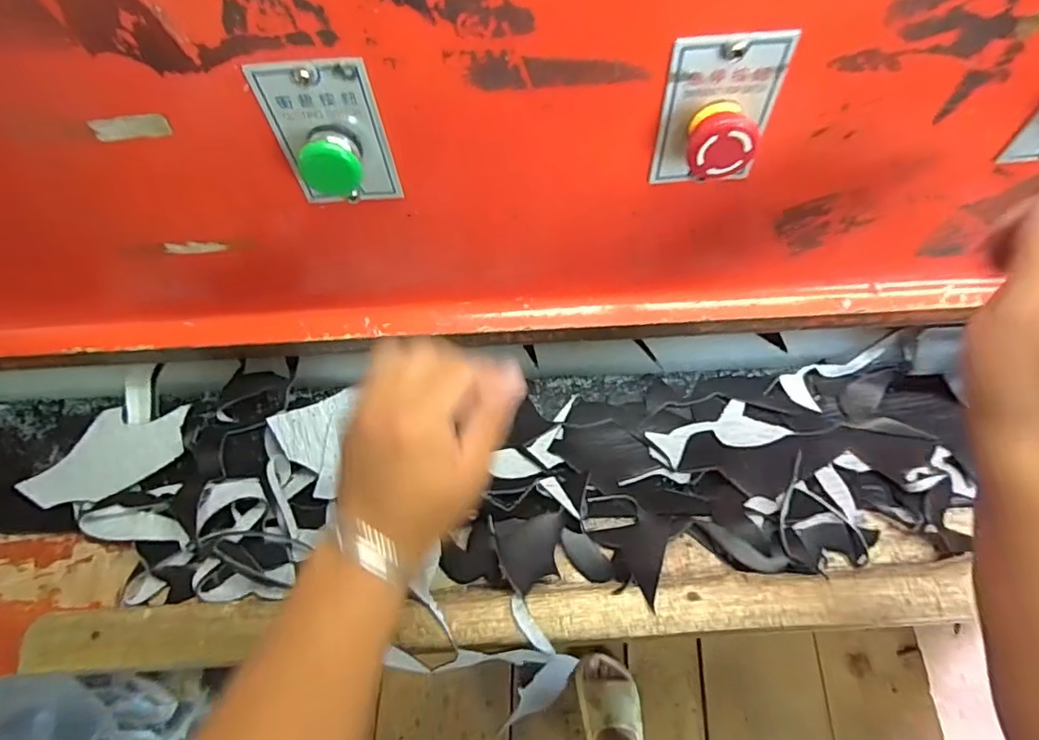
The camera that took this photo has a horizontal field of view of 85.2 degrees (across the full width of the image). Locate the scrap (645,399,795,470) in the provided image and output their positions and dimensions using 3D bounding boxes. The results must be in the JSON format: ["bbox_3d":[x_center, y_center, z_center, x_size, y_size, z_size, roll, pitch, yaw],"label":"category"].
[{"bbox_3d":[0.175,0.058,0.499,0.110,0.008,0.053,-21,59,-9],"label":"scrap"}]

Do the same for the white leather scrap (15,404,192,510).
[{"bbox_3d":[-0.371,0.078,0.518,0.119,0.019,0.096,-3,58,2],"label":"white leather scrap"}]

